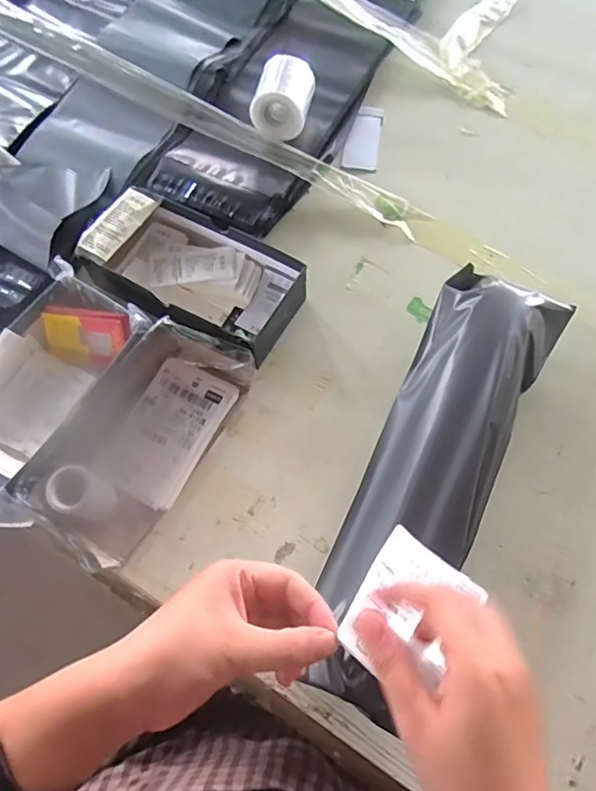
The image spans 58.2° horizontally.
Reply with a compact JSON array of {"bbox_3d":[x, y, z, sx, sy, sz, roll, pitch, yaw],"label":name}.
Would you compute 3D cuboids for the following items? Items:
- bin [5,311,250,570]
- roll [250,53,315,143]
[{"bbox_3d":[-0.152,0.038,0.508,0.116,0.065,0.225,27,72,13],"label":"bin"},{"bbox_3d":[-0.015,-0.353,0.641,0.063,0.056,0.087,9,69,7],"label":"roll"}]

